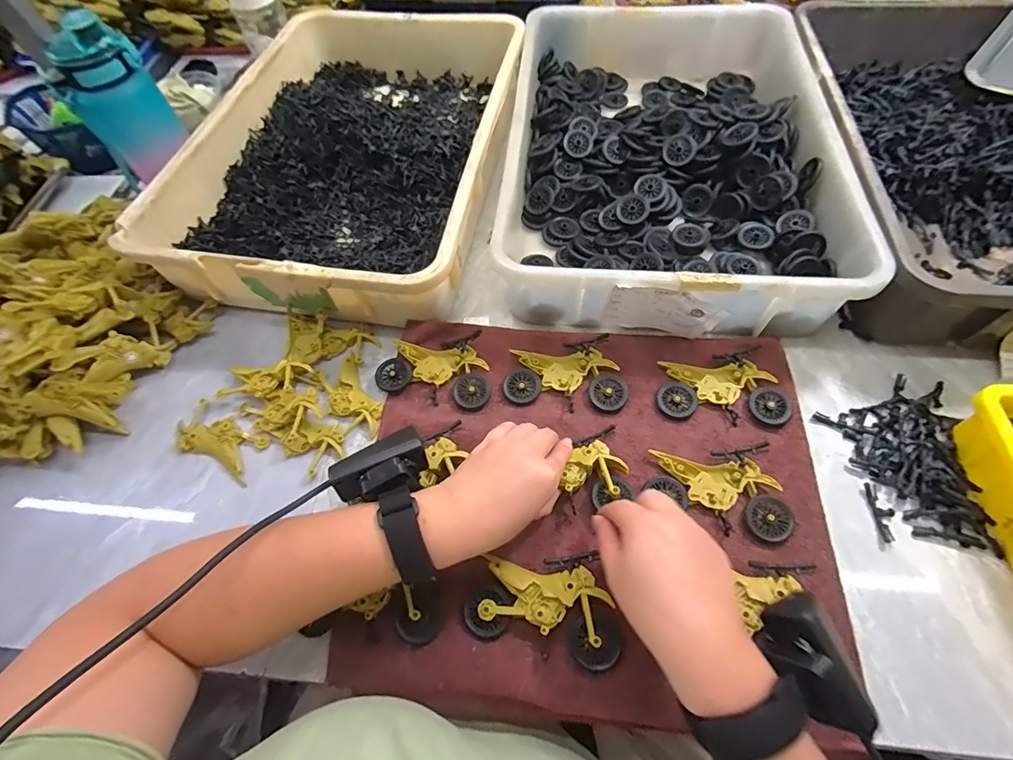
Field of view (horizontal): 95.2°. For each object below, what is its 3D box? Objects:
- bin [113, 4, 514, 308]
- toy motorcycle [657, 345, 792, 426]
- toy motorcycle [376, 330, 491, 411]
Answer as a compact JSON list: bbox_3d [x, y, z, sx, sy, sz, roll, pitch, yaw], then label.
[{"bbox_3d":[-0.183,-0.309,0.605,0.352,0.090,0.522,8,61,9],"label":"bin"},{"bbox_3d":[0.206,0.007,0.447,0.114,0.011,0.074,-3,60,2],"label":"toy motorcycle"},{"bbox_3d":[-0.075,-0.008,0.471,0.112,0.018,0.077,-3,60,2],"label":"toy motorcycle"}]

